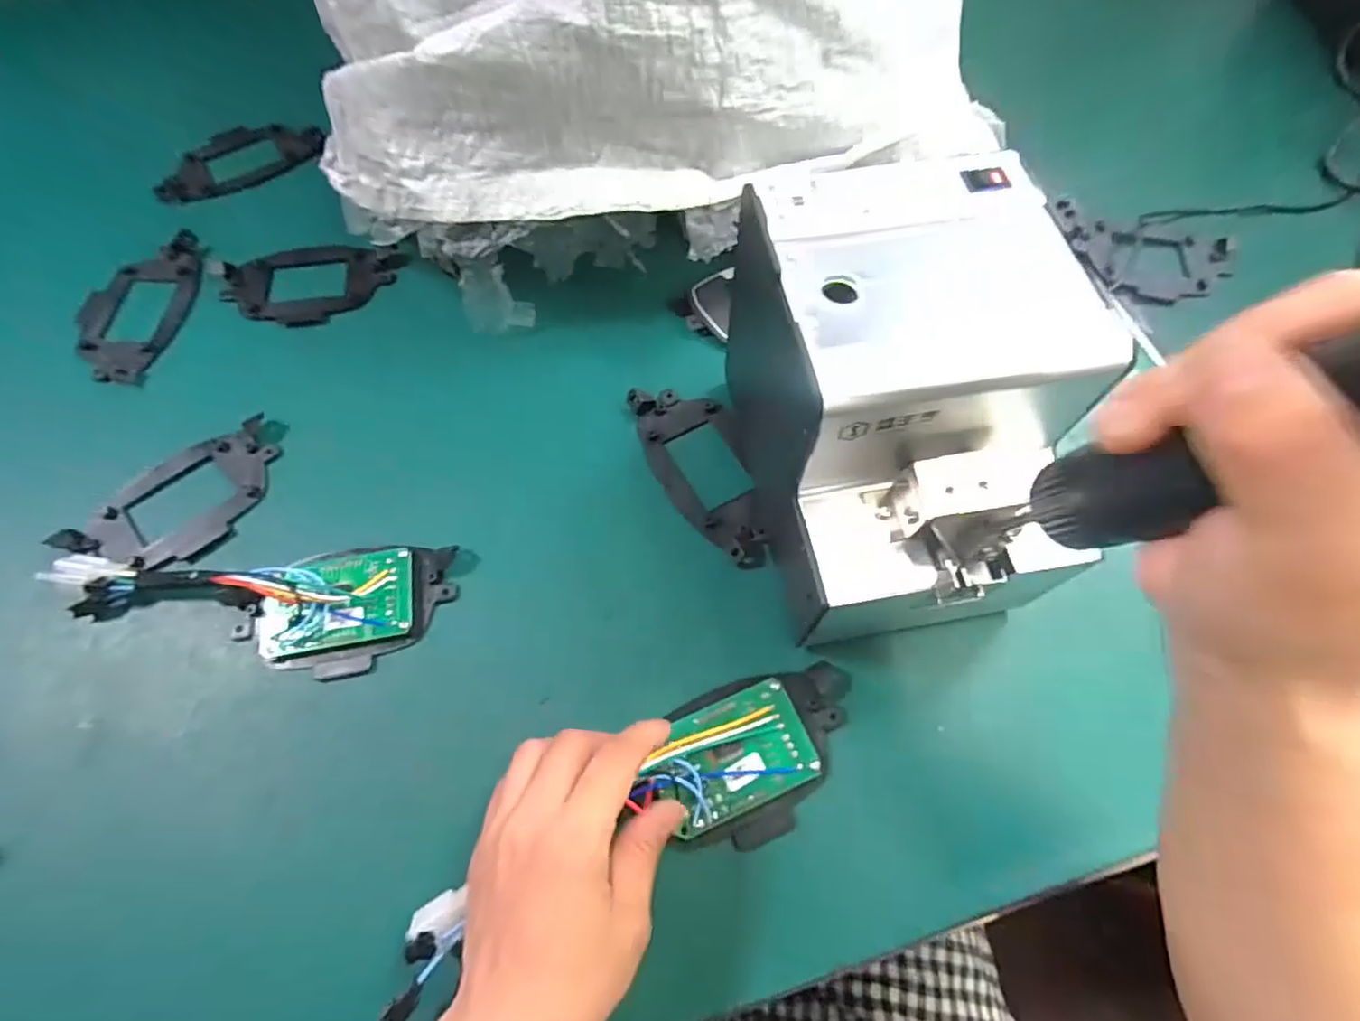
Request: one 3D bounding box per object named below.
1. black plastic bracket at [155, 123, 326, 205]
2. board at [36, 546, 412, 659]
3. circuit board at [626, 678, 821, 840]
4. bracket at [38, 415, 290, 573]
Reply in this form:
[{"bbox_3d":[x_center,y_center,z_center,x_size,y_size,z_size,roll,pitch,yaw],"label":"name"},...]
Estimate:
[{"bbox_3d":[-0.346,-0.276,0.490,0.126,0.018,0.060,-39,70,-15],"label":"black plastic bracket"},{"bbox_3d":[-0.236,0.047,0.327,0.182,0.021,0.055,-2,65,0],"label":"board"},{"bbox_3d":[0.020,0.118,0.297,0.084,0.012,0.048,-23,67,-9],"label":"circuit board"},{"bbox_3d":[-0.287,-0.004,0.357,0.117,0.009,0.066,-38,70,-15],"label":"bracket"}]

